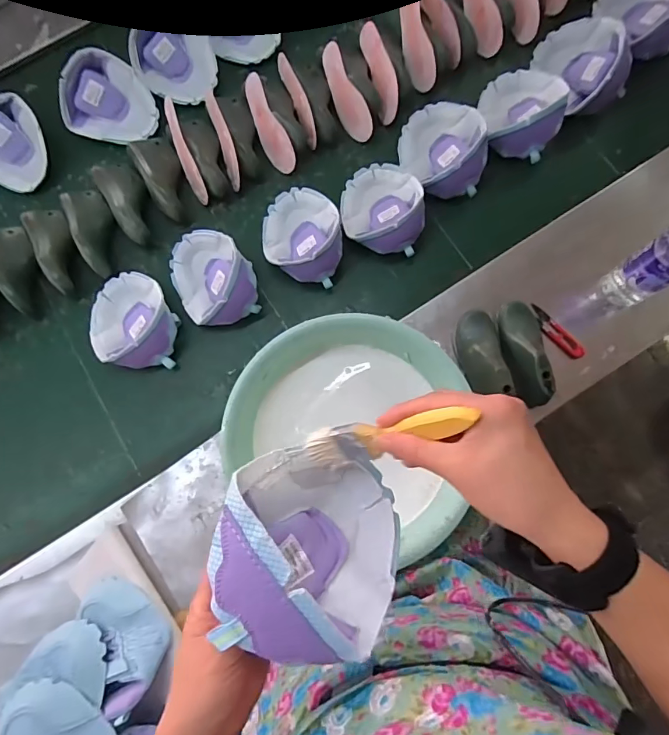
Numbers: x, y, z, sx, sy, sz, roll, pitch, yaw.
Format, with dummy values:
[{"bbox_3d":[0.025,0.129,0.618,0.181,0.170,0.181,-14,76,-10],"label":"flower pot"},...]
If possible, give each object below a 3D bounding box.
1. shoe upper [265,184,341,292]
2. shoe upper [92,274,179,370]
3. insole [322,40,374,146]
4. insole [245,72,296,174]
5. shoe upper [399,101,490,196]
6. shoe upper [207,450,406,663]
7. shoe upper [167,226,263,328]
[{"bbox_3d":[-0.054,-0.209,0.711,0.124,0.070,0.165,-6,78,-2],"label":"shoe upper"},{"bbox_3d":[-0.315,-0.076,0.694,0.137,0.069,0.151,-2,78,-1],"label":"shoe upper"},{"bbox_3d":[0.017,-0.459,0.756,0.013,0.058,0.163,-24,86,-42],"label":"insole"},{"bbox_3d":[-0.110,-0.403,0.751,0.010,0.057,0.154,-31,96,-42],"label":"insole"},{"bbox_3d":[0.173,-0.359,0.729,0.120,0.071,0.165,-12,79,-3],"label":"shoe upper"},{"bbox_3d":[-0.015,0.124,0.333,0.150,0.080,0.150,12,41,-10],"label":"shoe upper"},{"bbox_3d":[-0.195,-0.140,0.698,0.116,0.078,0.166,-38,81,-8],"label":"shoe upper"}]

